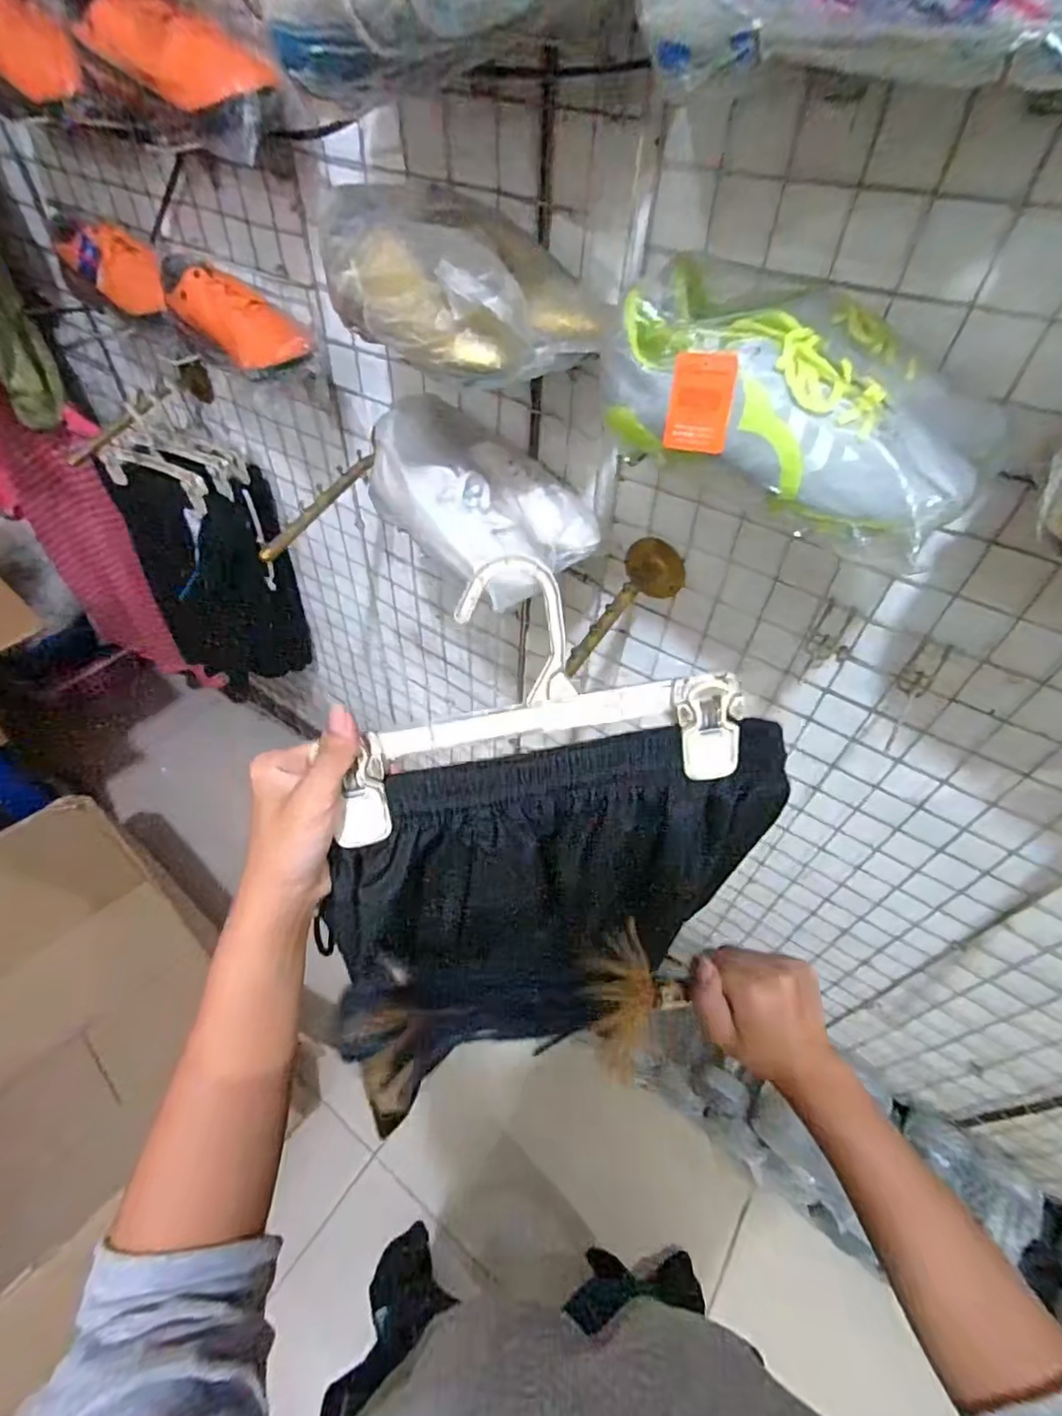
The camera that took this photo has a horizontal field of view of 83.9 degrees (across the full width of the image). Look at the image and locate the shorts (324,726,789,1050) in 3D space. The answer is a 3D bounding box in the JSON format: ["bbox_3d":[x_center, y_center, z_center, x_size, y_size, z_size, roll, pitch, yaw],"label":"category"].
[{"bbox_3d":[0.018,0.118,0.373,0.273,0.202,0.050,-8,23,-11],"label":"shorts"}]

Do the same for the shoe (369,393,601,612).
[{"bbox_3d":[-0.047,-0.236,0.616,0.178,0.085,0.219,-33,60,-26],"label":"shoe"}]

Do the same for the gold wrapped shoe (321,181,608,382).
[{"bbox_3d":[-0.060,-0.340,0.472,0.149,0.079,0.204,-26,57,-22],"label":"gold wrapped shoe"}]

